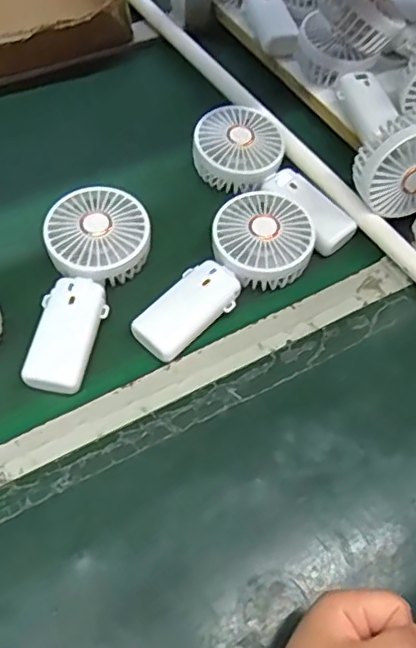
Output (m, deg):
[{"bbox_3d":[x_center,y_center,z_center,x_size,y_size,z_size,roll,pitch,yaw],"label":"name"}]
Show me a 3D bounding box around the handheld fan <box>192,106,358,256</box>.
[{"bbox_3d":[0.068,-0.143,0.570,0.179,0.040,0.082,38,63,20],"label":"handheld fan"}]

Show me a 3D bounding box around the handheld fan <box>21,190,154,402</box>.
[{"bbox_3d":[-0.095,-0.033,0.489,0.086,0.035,0.181,2,57,-2],"label":"handheld fan"}]

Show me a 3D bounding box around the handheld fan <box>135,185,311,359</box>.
[{"bbox_3d":[0.010,-0.048,0.507,0.178,0.038,0.083,-33,64,-22],"label":"handheld fan"}]

